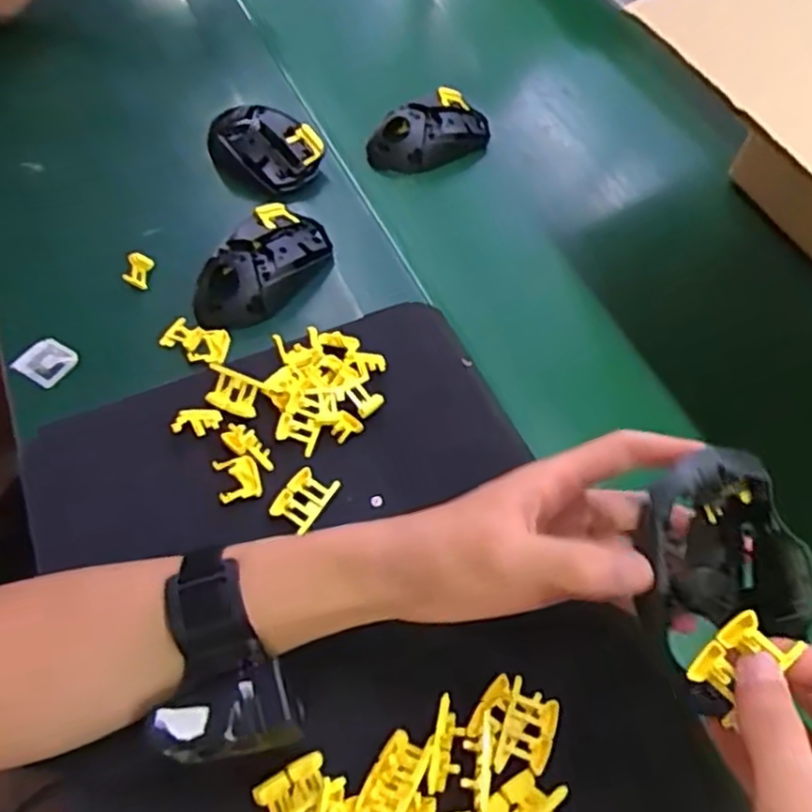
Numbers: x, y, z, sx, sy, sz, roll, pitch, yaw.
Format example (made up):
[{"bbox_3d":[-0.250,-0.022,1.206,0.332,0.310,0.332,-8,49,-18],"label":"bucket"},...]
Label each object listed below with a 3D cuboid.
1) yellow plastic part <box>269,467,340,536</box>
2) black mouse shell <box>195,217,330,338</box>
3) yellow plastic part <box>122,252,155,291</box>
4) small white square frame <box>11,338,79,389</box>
[{"bbox_3d":[-0.062,0.057,0.438,0.027,0.011,0.037,28,59,13],"label":"yellow plastic part"},{"bbox_3d":[-0.106,-0.103,0.531,0.063,0.033,0.112,37,61,18],"label":"black mouse shell"},{"bbox_3d":[-0.202,-0.103,0.541,0.016,0.011,0.028,1,56,-4],"label":"yellow plastic part"},{"bbox_3d":[-0.253,-0.031,0.504,0.036,0.004,0.033,32,69,8],"label":"small white square frame"}]

